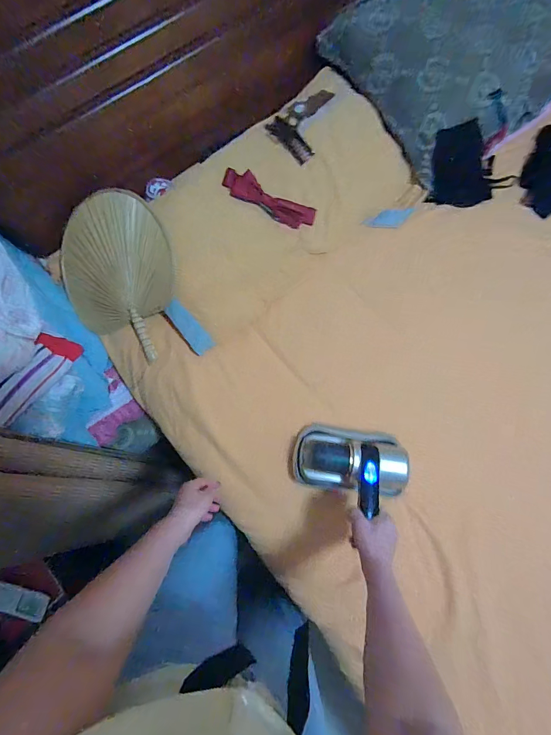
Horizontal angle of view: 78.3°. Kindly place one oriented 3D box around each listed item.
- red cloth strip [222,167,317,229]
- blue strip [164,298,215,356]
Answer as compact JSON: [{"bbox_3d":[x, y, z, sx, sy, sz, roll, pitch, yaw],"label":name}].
[{"bbox_3d":[-0.012,-0.364,0.739,0.208,0.006,0.058,21,95,-16],"label":"red cloth strip"},{"bbox_3d":[-0.185,-0.087,0.723,0.044,0.008,0.124,-36,104,4],"label":"blue strip"}]

